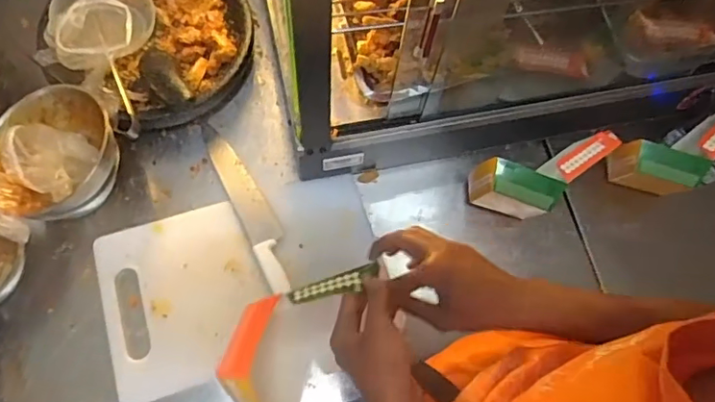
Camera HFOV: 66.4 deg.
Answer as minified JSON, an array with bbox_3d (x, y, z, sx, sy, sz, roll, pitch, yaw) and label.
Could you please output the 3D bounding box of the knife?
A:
[{"bbox_3d":[-0.166,0.001,0.835,0.048,0.011,0.302,-25,71,-13],"label":"knife"}]

